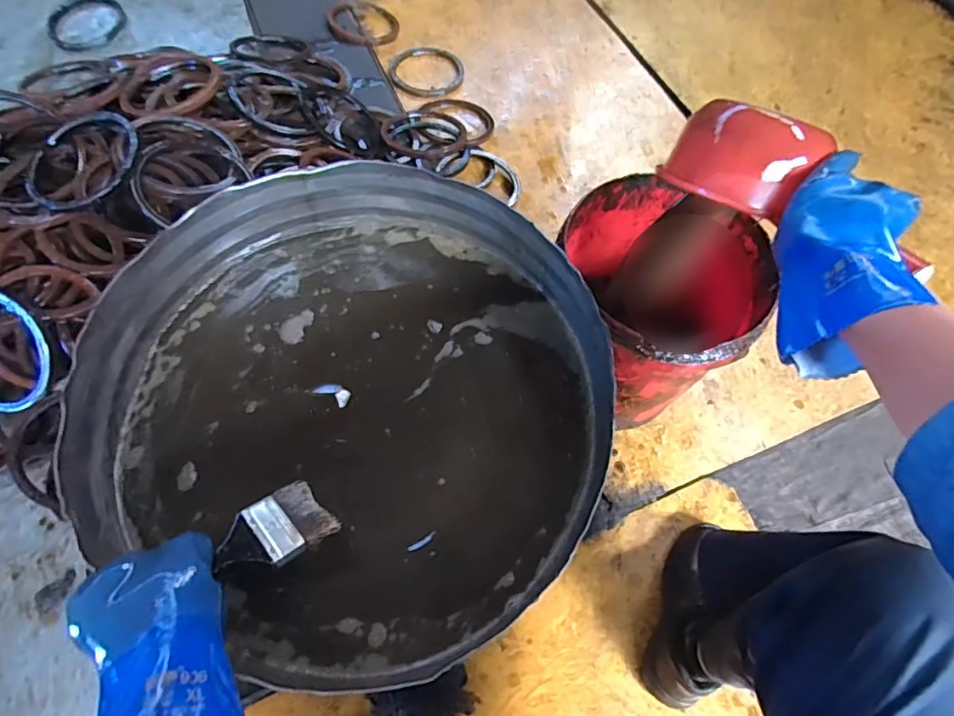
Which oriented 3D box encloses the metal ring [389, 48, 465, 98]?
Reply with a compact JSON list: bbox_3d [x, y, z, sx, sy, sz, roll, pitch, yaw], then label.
[{"bbox_3d":[-0.138,-0.792,1.452,0.199,0.025,0.203,1,63,-1],"label":"metal ring"}]

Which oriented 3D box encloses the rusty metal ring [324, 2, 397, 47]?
[{"bbox_3d":[-0.330,-0.974,1.530,0.198,0.020,0.205,4,64,-9],"label":"rusty metal ring"}]

